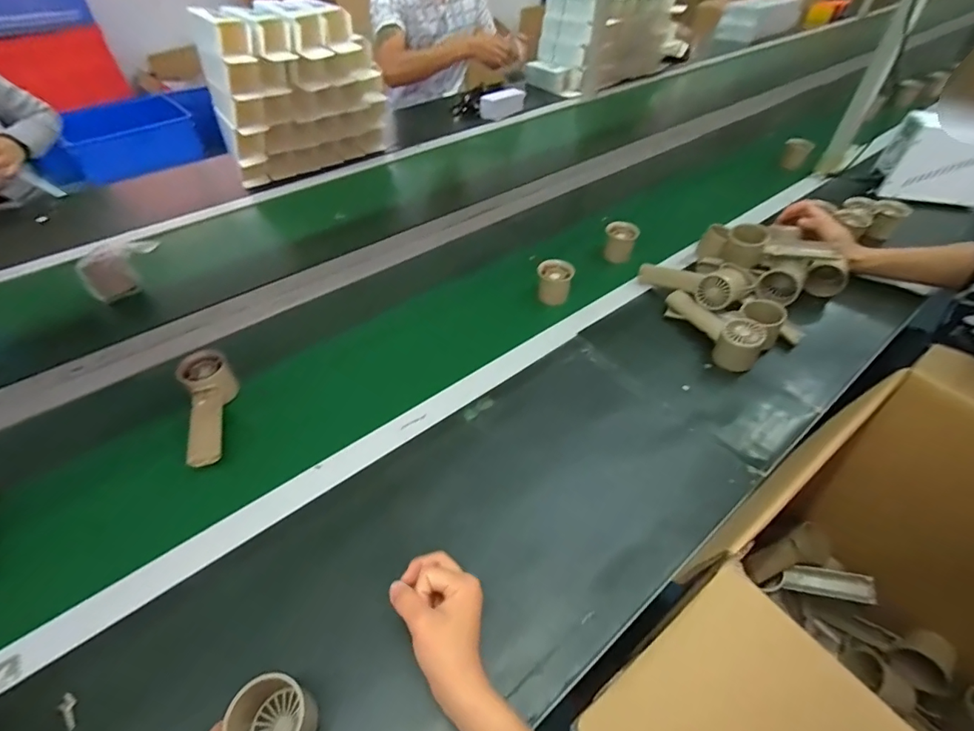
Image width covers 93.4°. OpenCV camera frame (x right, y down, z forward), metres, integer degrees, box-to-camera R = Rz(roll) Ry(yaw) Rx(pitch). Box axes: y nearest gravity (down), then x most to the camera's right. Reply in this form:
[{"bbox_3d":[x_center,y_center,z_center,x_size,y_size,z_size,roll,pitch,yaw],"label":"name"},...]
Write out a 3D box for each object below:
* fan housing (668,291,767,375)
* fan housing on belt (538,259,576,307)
[{"bbox_3d":[0.336,-0.064,0.683,0.047,0.059,0.157,-16,50,-13],"label":"fan housing"},{"bbox_3d":[0.109,-0.134,0.746,0.055,0.058,0.044,12,49,11],"label":"fan housing on belt"}]

